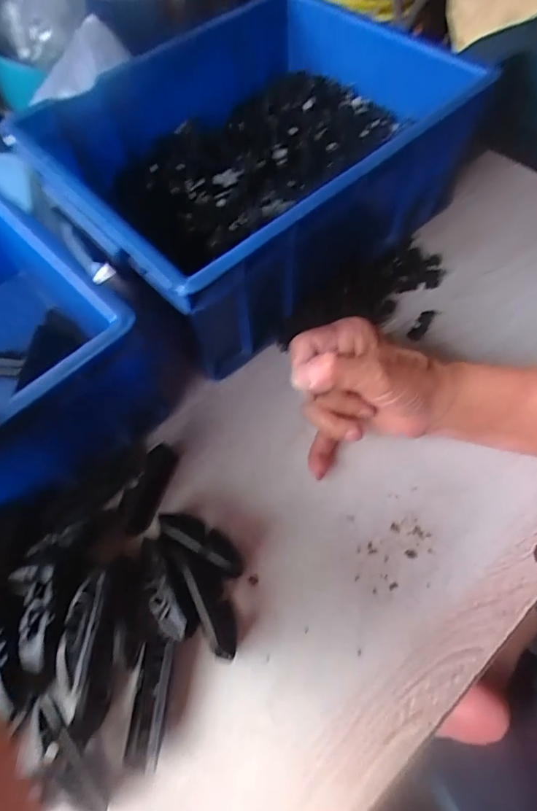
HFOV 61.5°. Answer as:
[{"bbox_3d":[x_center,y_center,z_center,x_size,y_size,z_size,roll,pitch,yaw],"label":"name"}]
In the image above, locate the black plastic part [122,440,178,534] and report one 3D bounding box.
[{"bbox_3d":[-0.092,0.063,0.346,0.023,0.011,0.069,16,64,11],"label":"black plastic part"}]

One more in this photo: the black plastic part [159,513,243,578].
[{"bbox_3d":[-0.047,0.096,0.321,0.066,0.019,0.022,27,67,16],"label":"black plastic part"}]

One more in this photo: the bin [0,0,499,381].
[{"bbox_3d":[-0.010,-0.238,0.415,0.360,0.134,0.272,-40,67,-17],"label":"bin"}]

